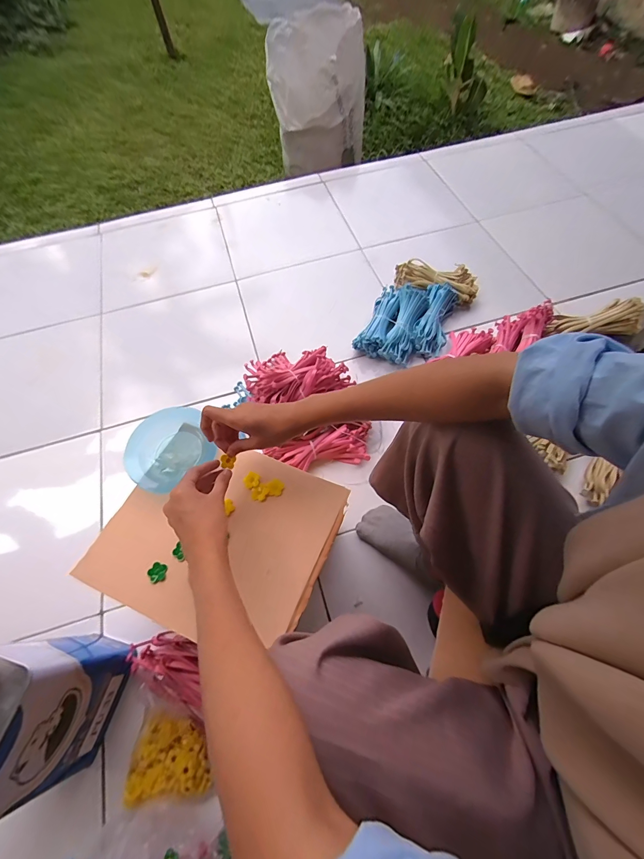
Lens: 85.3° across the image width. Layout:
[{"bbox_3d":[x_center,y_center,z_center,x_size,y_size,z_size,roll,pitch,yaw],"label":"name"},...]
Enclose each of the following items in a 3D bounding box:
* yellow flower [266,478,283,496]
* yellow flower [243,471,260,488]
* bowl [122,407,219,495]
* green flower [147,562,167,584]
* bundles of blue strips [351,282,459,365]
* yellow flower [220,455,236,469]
[{"bbox_3d":[-0.064,0.081,0.484,0.020,0.011,0.023,20,66,13],"label":"yellow flower"},{"bbox_3d":[-0.098,0.071,0.489,0.022,0.006,0.023,-1,63,2],"label":"yellow flower"},{"bbox_3d":[-0.221,0.026,0.506,0.122,0.027,0.105,-42,68,-17],"label":"bowl"},{"bbox_3d":[-0.209,0.181,0.443,0.023,0.004,0.024,-17,63,-6],"label":"green flower"},{"bbox_3d":[0.221,-0.280,0.880,0.201,0.068,0.250,23,66,14],"label":"bundles of blue strips"},{"bbox_3d":[-0.121,0.041,0.447,0.019,0.004,0.016,18,91,-28],"label":"yellow flower"}]

